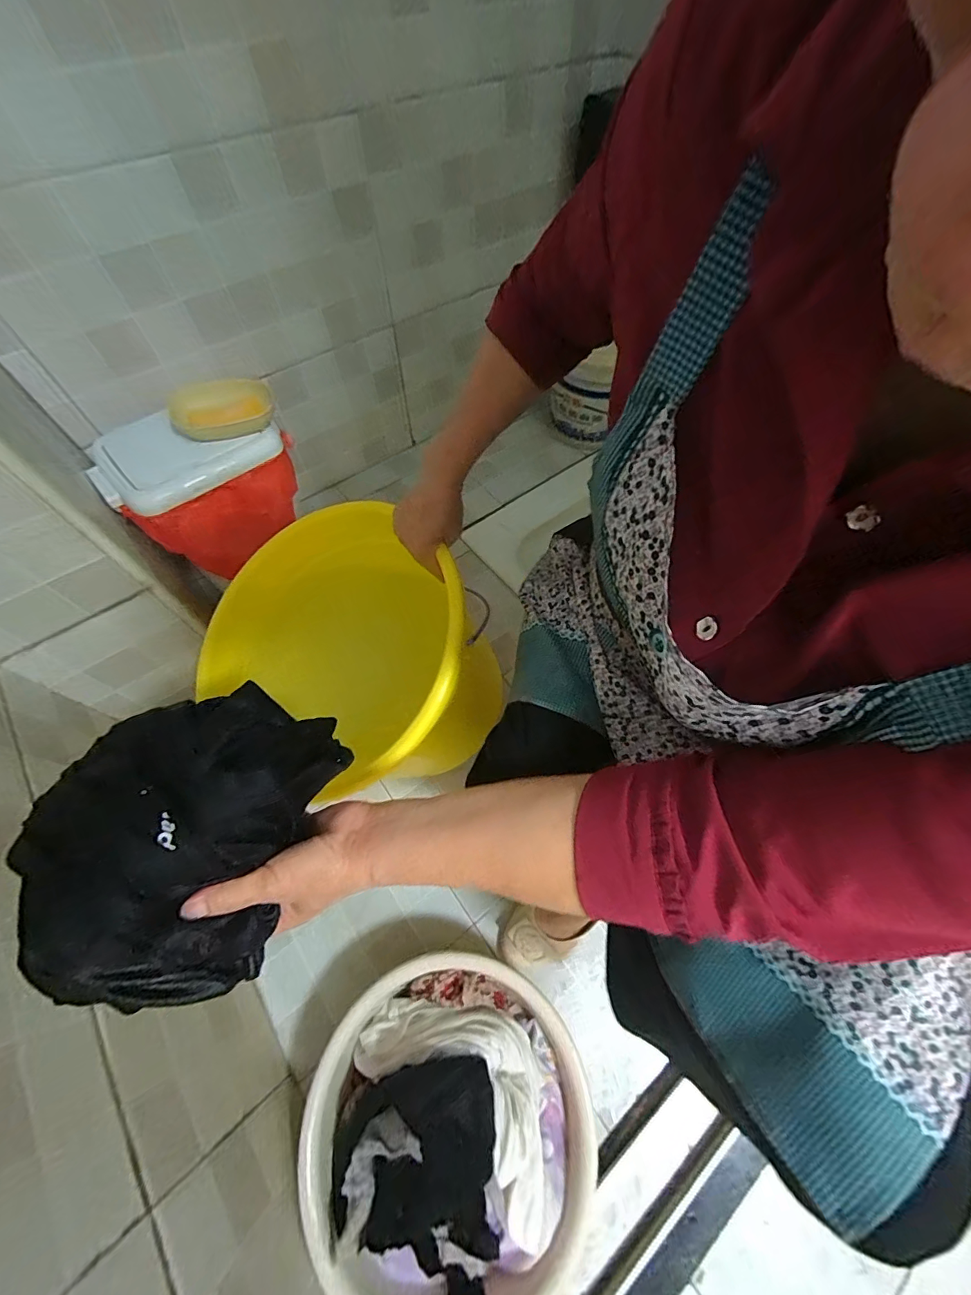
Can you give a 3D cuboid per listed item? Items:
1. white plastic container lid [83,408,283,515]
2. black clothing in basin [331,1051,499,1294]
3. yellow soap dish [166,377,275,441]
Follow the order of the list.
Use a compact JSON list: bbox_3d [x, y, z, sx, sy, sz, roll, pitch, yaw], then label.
[{"bbox_3d":[-0.476,-0.312,0.695,0.260,0.039,0.178,-41,70,-20],"label":"white plastic container lid"},{"bbox_3d":[-0.077,0.552,0.454,0.177,0.108,0.201,-2,62,-2],"label":"black clothing in basin"},{"bbox_3d":[-0.411,-0.373,0.690,0.151,0.040,0.095,-27,66,-15],"label":"yellow soap dish"}]

